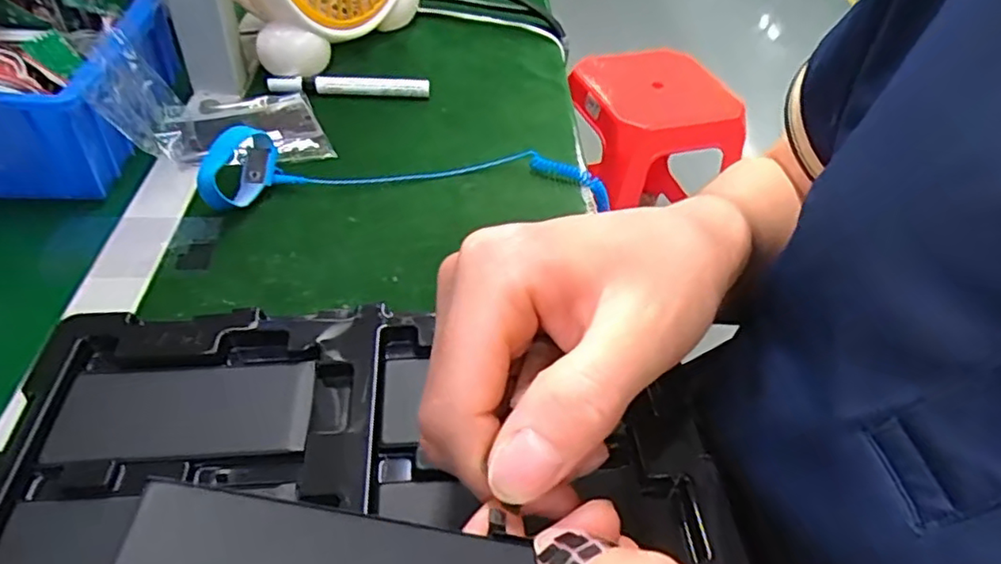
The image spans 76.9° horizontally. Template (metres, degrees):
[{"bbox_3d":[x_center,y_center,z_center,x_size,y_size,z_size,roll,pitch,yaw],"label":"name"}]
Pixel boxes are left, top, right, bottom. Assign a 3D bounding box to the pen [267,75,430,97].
[{"bbox_3d":[-0.136,-0.178,0.573,0.140,0.020,0.012,0,45,-8],"label":"pen"}]

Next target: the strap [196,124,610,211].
[{"bbox_3d":[-0.062,-0.090,0.477,0.299,0.046,0.056,-4,46,-12],"label":"strap"}]

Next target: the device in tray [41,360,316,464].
[{"bbox_3d":[-0.131,0.057,0.262,0.099,0.019,0.042,-1,45,-7],"label":"device in tray"}]

